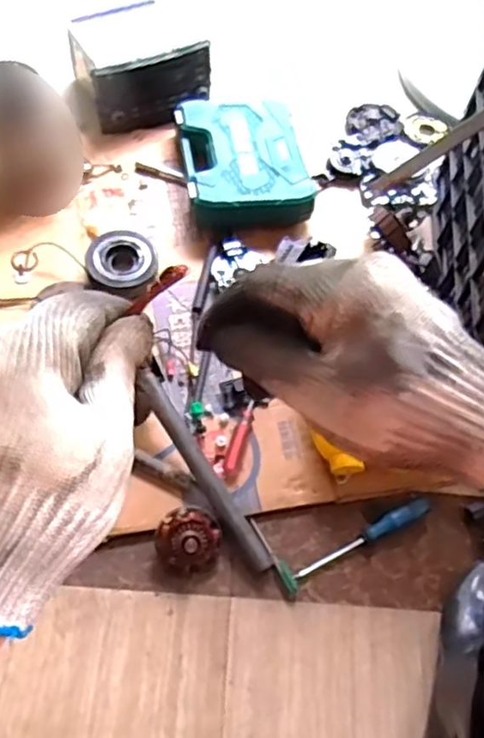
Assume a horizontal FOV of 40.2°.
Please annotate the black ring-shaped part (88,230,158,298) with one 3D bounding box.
[{"bbox_3d":[-0.172,-0.151,0.958,0.097,0.040,0.098,2,61,-4],"label":"black ring-shaped part"}]

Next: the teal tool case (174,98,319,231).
[{"bbox_3d":[0.001,-0.332,1.059,0.188,0.061,0.232,-6,62,-9],"label":"teal tool case"}]

